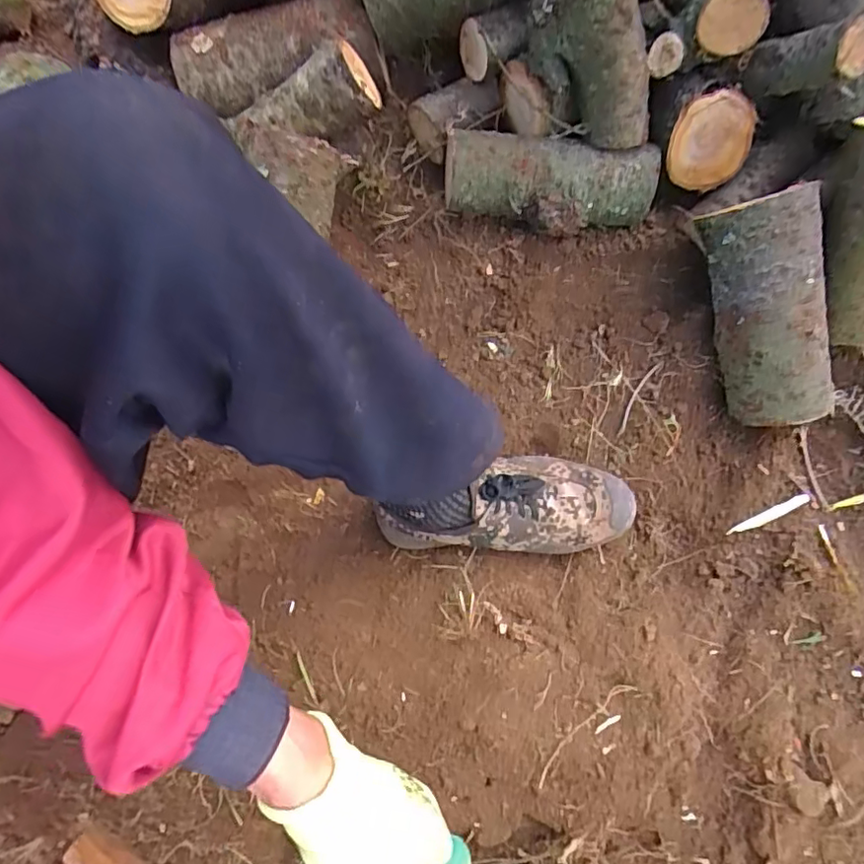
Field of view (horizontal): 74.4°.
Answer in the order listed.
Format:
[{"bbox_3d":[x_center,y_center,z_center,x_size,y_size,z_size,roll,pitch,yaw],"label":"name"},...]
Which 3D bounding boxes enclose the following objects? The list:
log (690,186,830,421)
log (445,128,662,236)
[{"bbox_3d":[0.380,-0.135,0.642,0.096,0.096,0.250,-20,106,-9],"label":"log"},{"bbox_3d":[0.141,-0.304,0.716,0.260,0.102,0.091,13,66,6],"label":"log"}]

